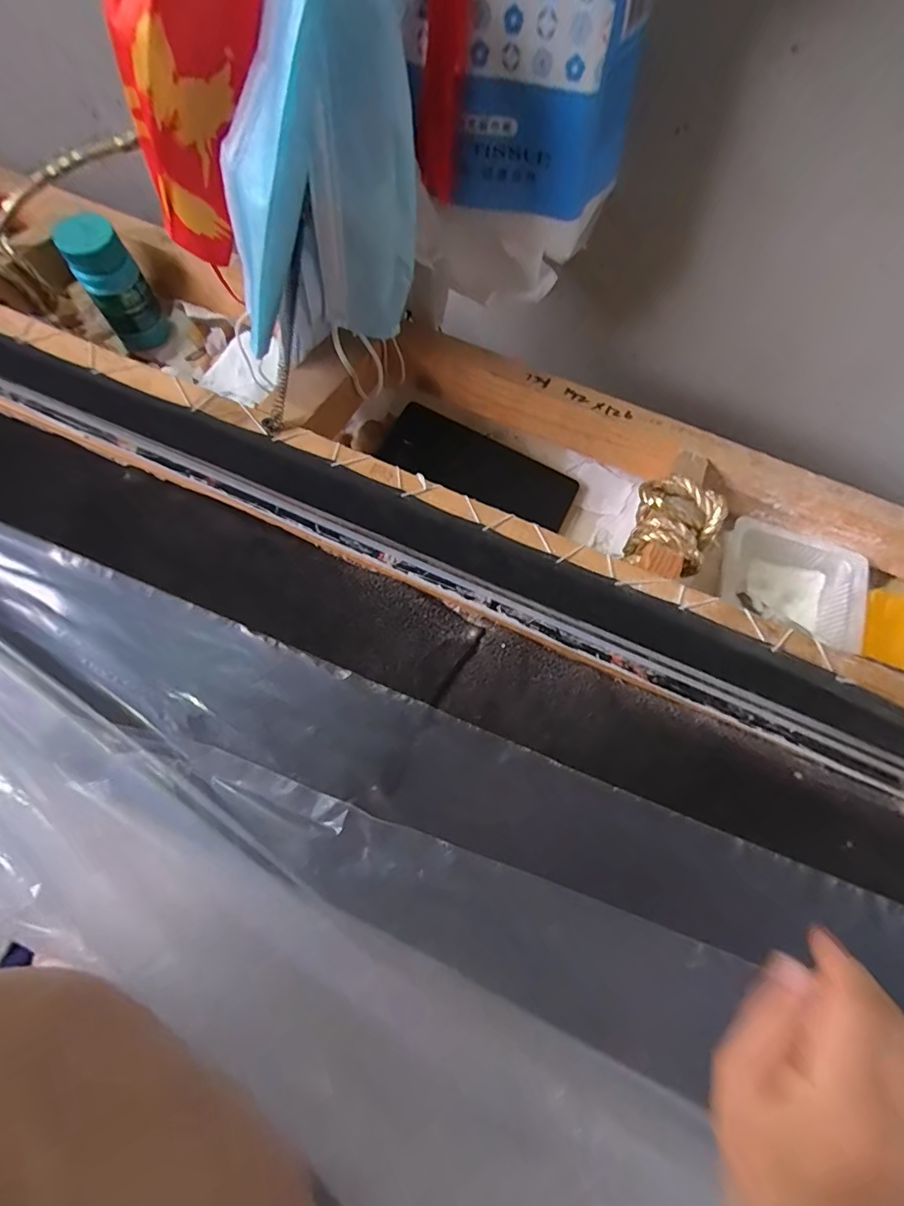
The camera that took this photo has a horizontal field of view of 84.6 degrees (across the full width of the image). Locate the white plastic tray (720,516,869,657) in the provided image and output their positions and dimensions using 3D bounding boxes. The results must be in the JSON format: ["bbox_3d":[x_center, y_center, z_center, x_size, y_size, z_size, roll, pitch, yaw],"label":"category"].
[{"bbox_3d":[0.258,-0.015,0.387,0.099,0.038,0.078,21,72,5],"label":"white plastic tray"}]

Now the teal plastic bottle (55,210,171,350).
[{"bbox_3d":[-0.283,-0.265,0.423,0.045,0.100,0.041,-35,76,-13],"label":"teal plastic bottle"}]

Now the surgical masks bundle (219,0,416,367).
[{"bbox_3d":[-0.078,-0.220,0.284,0.106,0.182,0.048,-23,73,-9],"label":"surgical masks bundle"}]

